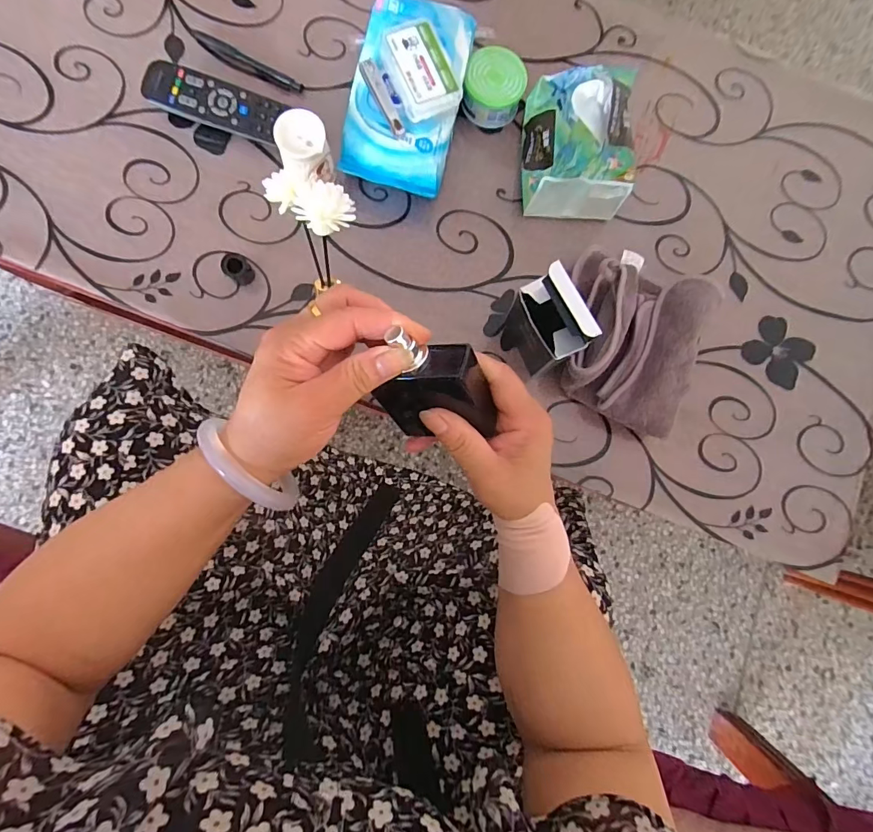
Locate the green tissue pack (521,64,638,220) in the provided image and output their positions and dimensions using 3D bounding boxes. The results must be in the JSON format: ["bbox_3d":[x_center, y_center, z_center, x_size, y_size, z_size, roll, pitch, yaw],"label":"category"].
[{"bbox_3d":[0.146,-0.284,0.457,0.099,0.085,0.120,1,86,-4],"label":"green tissue pack"}]

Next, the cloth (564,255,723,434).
[{"bbox_3d":[0.198,-0.084,0.451,0.143,0.061,0.179,22,85,-2],"label":"cloth"}]

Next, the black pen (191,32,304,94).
[{"bbox_3d":[-0.208,-0.393,0.486,0.134,0.011,0.013,28,85,-2],"label":"black pen"}]

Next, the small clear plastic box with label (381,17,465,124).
[{"bbox_3d":[-0.016,-0.328,0.416,0.056,0.024,0.080,-23,88,-5],"label":"small clear plastic box with label"}]

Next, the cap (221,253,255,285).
[{"bbox_3d":[-0.203,-0.150,0.450,0.024,0.028,0.023,0,86,-4],"label":"cap"}]

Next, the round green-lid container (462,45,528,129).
[{"bbox_3d":[0.063,-0.360,0.484,0.064,0.046,0.069,0,86,-4],"label":"round green-lid container"}]

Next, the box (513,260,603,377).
[{"bbox_3d":[0.097,-0.081,0.414,0.034,0.137,0.069,-32,89,-5],"label":"box"}]

